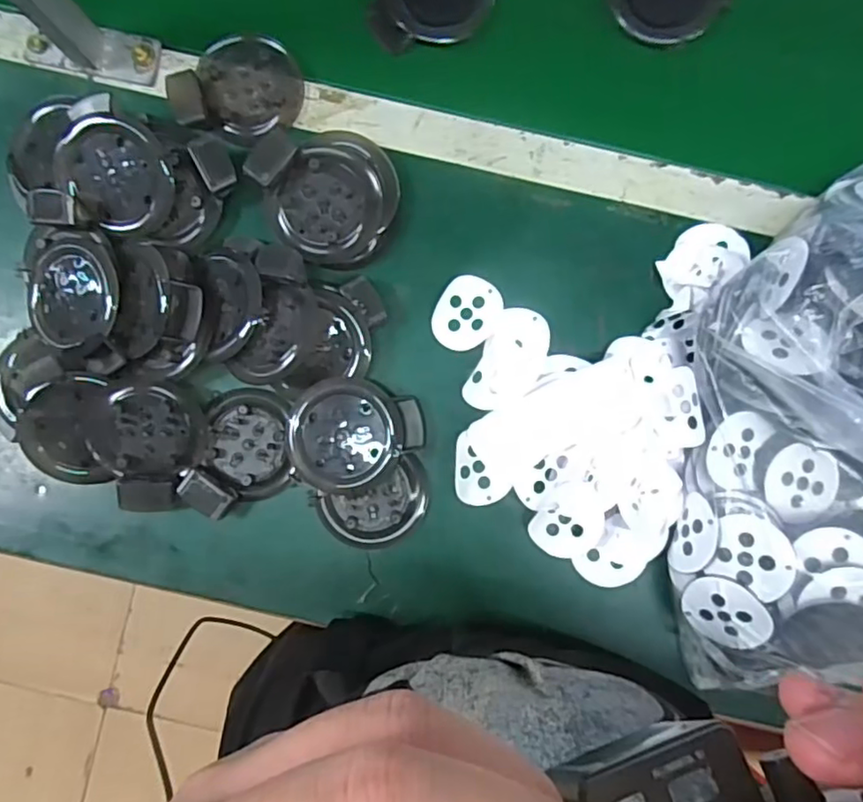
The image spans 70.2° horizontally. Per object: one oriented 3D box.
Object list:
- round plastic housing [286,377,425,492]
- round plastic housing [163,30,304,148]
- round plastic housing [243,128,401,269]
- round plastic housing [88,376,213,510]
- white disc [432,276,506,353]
[{"bbox_3d":[-0.061,0.026,0.491,0.107,0.023,0.085,-5,87,1],"label":"round plastic housing"},{"bbox_3d":[-0.156,-0.256,0.500,0.096,0.022,0.080,15,88,2],"label":"round plastic housing"},{"bbox_3d":[-0.079,-0.160,0.481,0.102,0.047,0.094,0,87,1],"label":"round plastic housing"},{"bbox_3d":[-0.226,0.036,0.489,0.088,0.023,0.101,6,87,1],"label":"round plastic housing"},{"bbox_3d":[0.029,-0.071,0.498,0.051,0.006,0.061,37,89,2],"label":"white disc"}]

